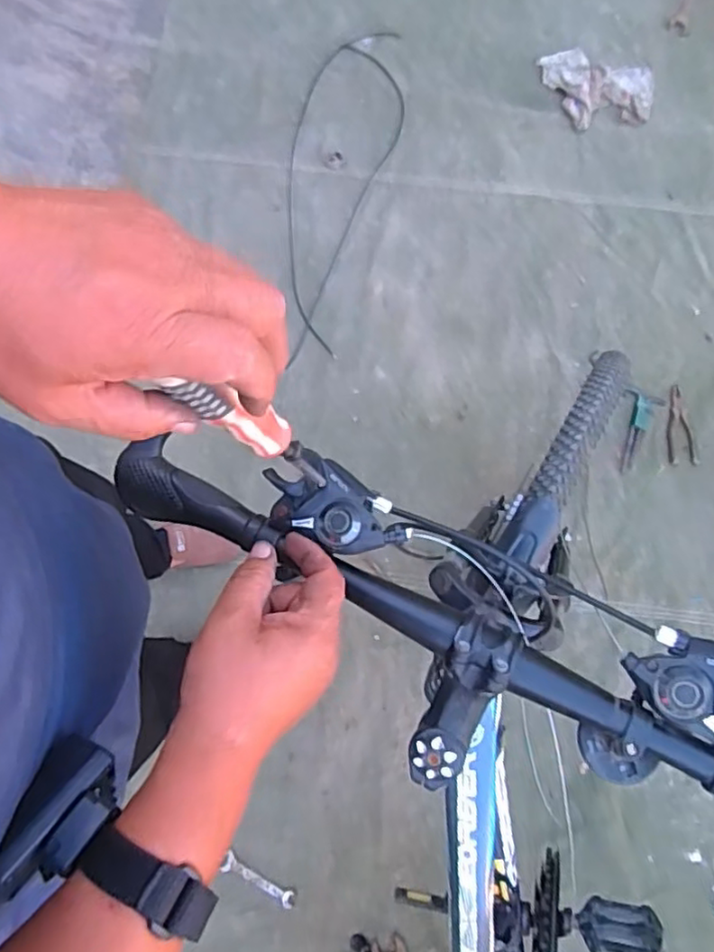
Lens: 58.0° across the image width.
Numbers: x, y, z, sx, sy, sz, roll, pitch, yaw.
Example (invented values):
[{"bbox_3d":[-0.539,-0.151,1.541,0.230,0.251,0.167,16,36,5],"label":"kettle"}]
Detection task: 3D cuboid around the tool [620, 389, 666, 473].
[{"bbox_3d":[0.544,-0.081,1.244,0.072,0.031,0.161,15,77,4],"label":"tool"}]

